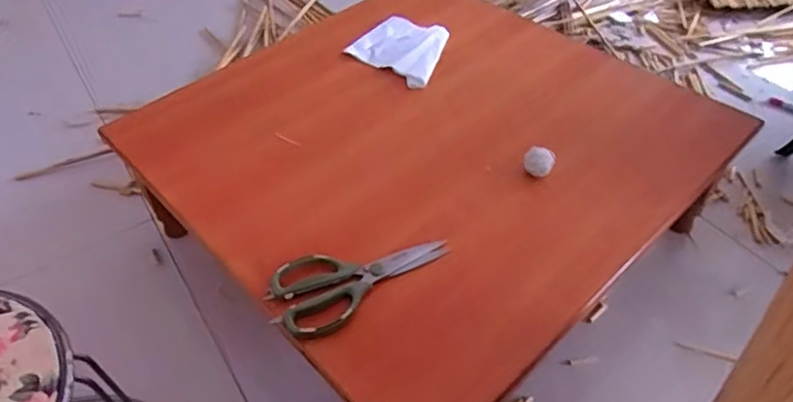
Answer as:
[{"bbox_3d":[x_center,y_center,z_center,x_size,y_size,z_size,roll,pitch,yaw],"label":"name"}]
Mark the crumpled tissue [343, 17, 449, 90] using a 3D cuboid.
[{"bbox_3d":[0.007,-0.264,1.002,0.162,0.016,0.156,21,51,23],"label":"crumpled tissue"}]

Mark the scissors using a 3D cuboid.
[{"bbox_3d":[-0.042,0.084,0.678,0.214,0.019,0.098,-23,48,-17],"label":"scissors"}]

